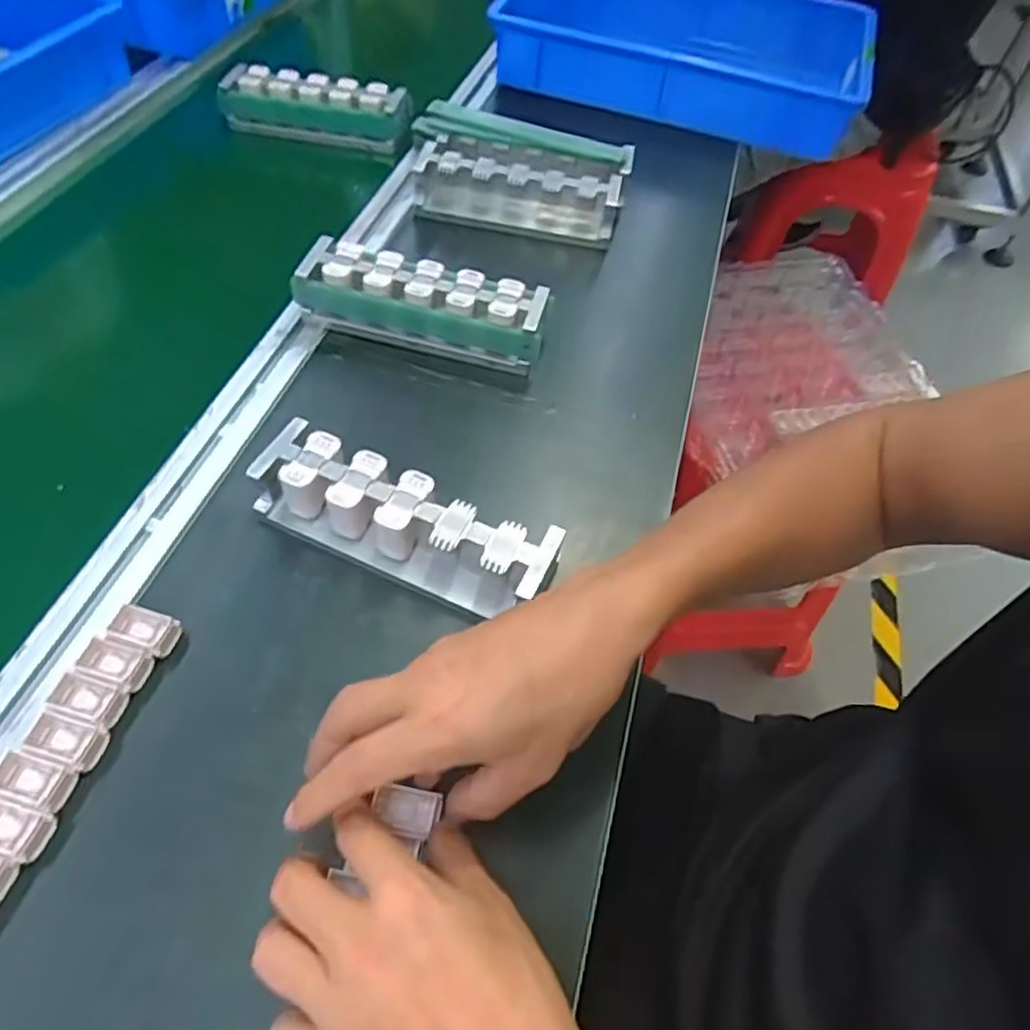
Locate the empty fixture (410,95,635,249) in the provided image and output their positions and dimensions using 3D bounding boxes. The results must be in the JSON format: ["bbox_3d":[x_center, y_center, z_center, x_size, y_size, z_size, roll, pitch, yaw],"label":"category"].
[{"bbox_3d":[-0.002,-0.333,0.668,0.219,0.052,0.123,11,53,3],"label":"empty fixture"}]

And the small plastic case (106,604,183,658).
[{"bbox_3d":[-0.208,0.066,0.392,0.035,0.018,0.022,17,54,7],"label":"small plastic case"}]

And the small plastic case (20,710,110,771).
[{"bbox_3d":[-0.228,0.116,0.354,0.035,0.012,0.022,14,54,5],"label":"small plastic case"}]

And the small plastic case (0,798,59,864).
[{"bbox_3d":[-0.240,0.149,0.329,0.035,0.012,0.021,14,54,5],"label":"small plastic case"}]

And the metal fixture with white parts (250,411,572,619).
[{"bbox_3d":[-0.068,0.007,0.427,0.187,0.050,0.051,22,55,11],"label":"metal fixture with white parts"}]

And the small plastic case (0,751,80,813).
[{"bbox_3d":[-0.238,0.133,0.343,0.035,0.013,0.019,15,54,6],"label":"small plastic case"}]

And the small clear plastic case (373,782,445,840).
[{"bbox_3d":[-0.055,0.149,0.349,0.033,0.007,0.023,12,55,3],"label":"small clear plastic case"}]

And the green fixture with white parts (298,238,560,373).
[{"bbox_3d":[-0.072,-0.164,0.547,0.193,0.053,0.057,11,53,3],"label":"green fixture with white parts"}]

